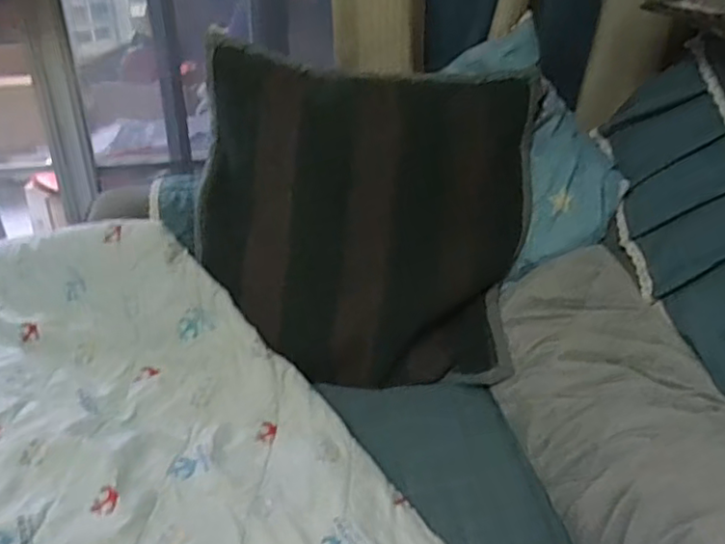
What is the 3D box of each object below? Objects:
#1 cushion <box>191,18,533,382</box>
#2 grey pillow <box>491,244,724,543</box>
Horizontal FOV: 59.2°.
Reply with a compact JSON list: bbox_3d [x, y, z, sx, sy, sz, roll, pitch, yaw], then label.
[{"bbox_3d":[0.002,-0.068,0.808,0.420,0.410,0.119,7,0,-9],"label":"cushion"},{"bbox_3d":[0.293,0.183,0.654,0.182,0.126,0.534,-3,35,-11],"label":"grey pillow"}]

